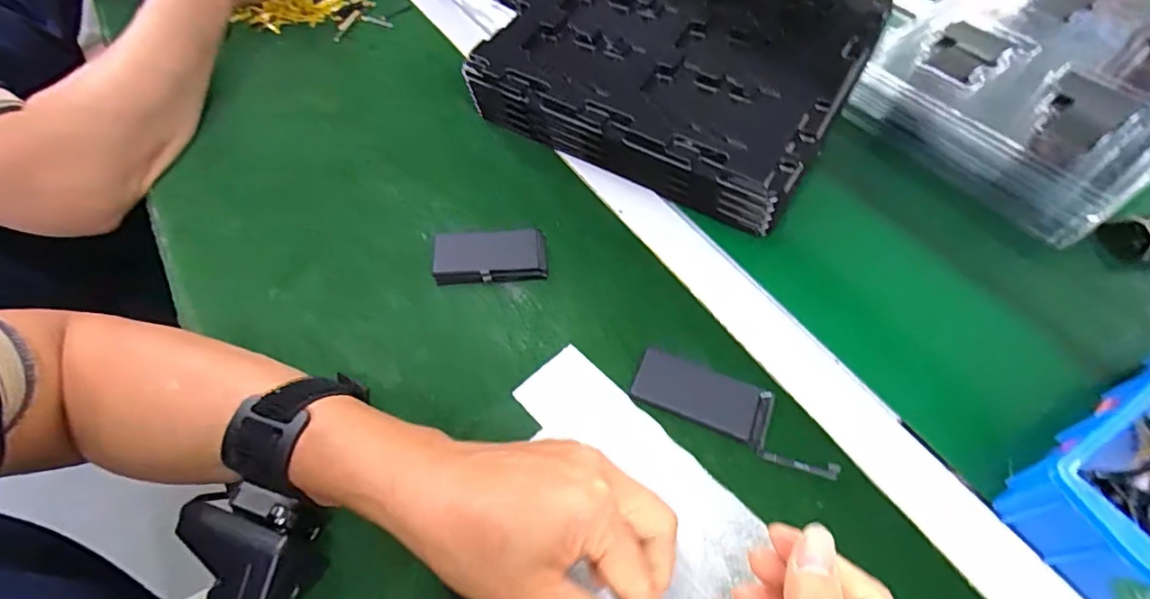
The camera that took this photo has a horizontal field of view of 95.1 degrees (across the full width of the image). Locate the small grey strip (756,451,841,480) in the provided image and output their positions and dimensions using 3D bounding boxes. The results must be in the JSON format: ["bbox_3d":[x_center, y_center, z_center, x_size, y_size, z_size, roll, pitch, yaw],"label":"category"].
[{"bbox_3d":[0.126,0.092,0.296,0.042,0.005,0.010,9,56,22],"label":"small grey strip"}]

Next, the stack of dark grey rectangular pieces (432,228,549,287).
[{"bbox_3d":[-0.059,-0.031,0.371,0.078,0.016,0.040,-2,57,0],"label":"stack of dark grey rectangular pieces"}]

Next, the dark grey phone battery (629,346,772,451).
[{"bbox_3d":[0.077,0.059,0.320,0.081,0.004,0.038,19,59,13],"label":"dark grey phone battery"}]

